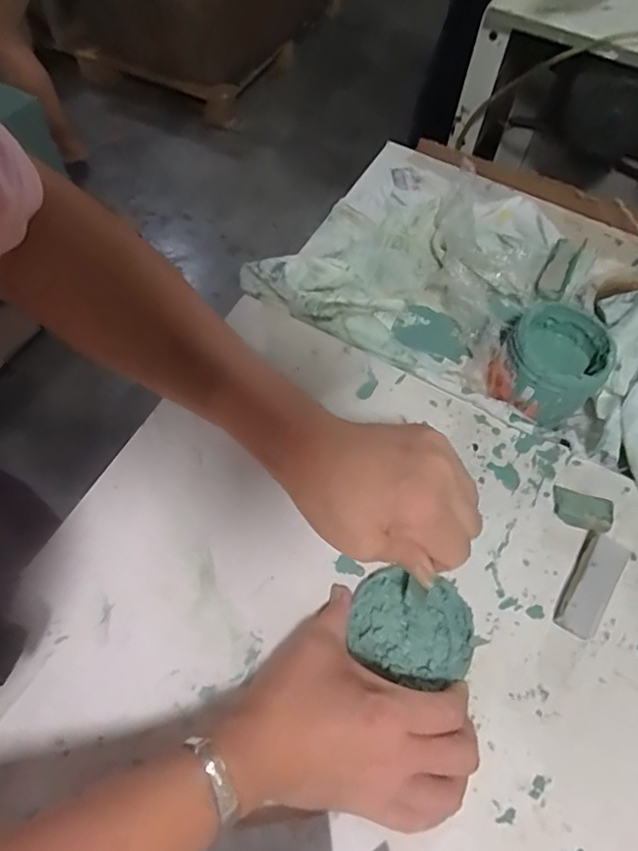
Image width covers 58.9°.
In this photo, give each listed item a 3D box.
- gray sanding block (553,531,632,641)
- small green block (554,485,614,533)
[{"bbox_3d":[0.191,0.110,0.396,0.027,0.023,0.073,29,63,12],"label":"gray sanding block"},{"bbox_3d":[0.199,0.064,0.429,0.042,0.013,0.026,20,62,7],"label":"small green block"}]

